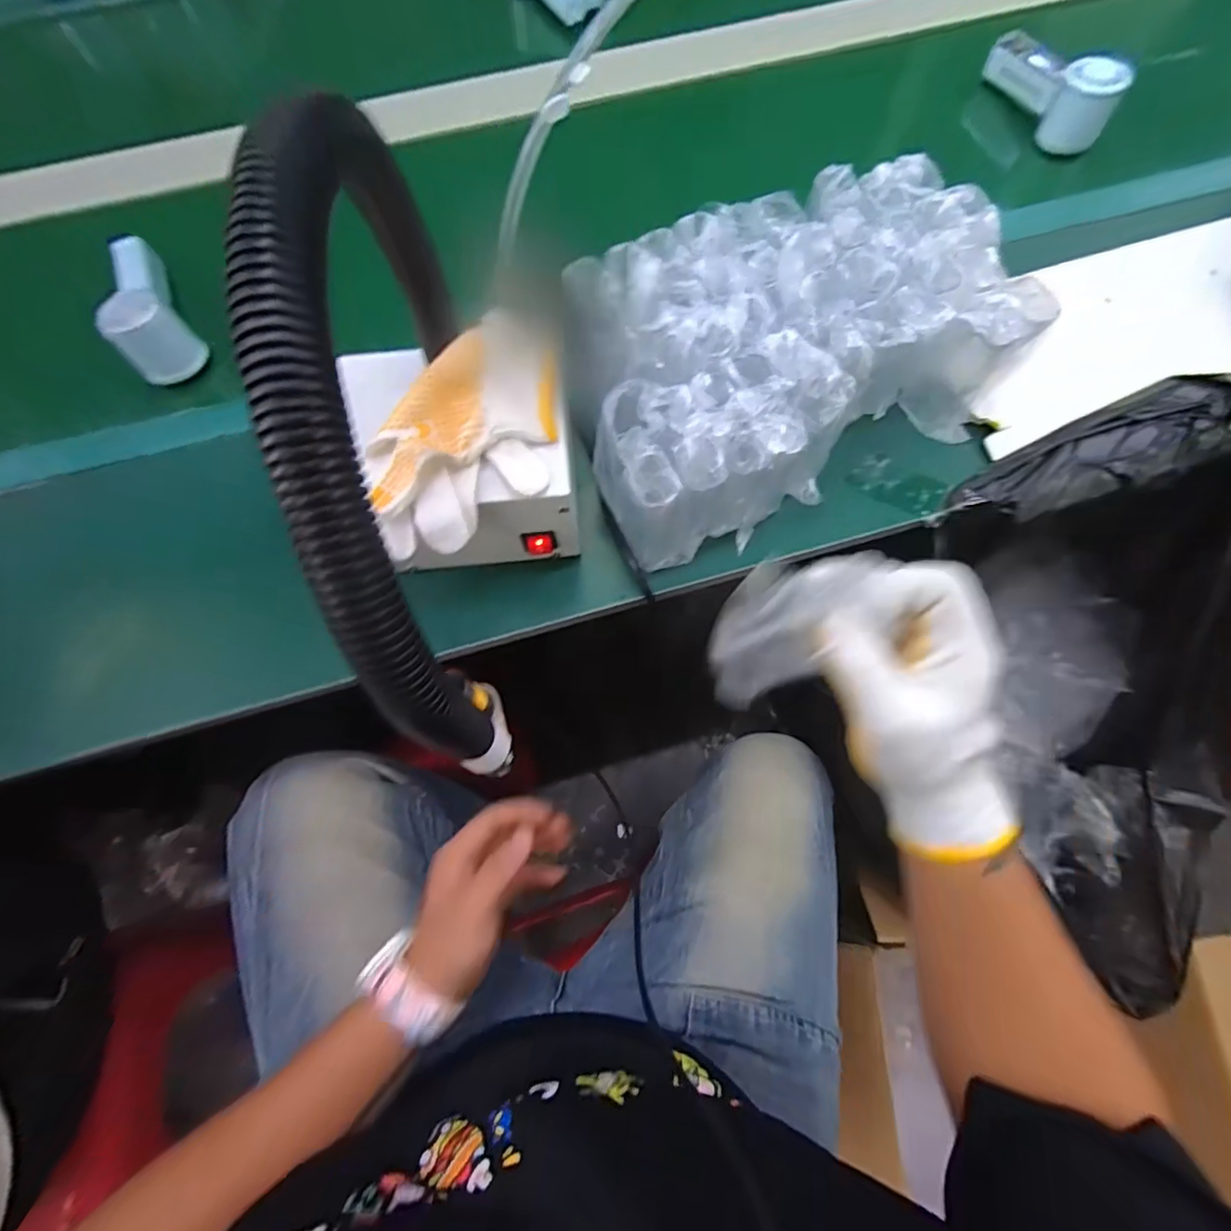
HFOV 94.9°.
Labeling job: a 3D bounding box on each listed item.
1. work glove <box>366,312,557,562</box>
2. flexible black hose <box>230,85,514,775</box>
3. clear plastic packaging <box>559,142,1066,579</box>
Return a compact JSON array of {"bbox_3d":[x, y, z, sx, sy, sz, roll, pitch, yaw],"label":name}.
[{"bbox_3d":[-0.093,-0.115,0.366,0.163,0.040,0.103,-36,75,-10],"label":"work glove"},{"bbox_3d":[-0.097,-0.082,0.259,0.028,0.197,0.284,-9,72,-2],"label":"flexible black hose"},{"bbox_3d":[0.132,-0.208,0.448,0.339,0.090,0.227,-20,73,-5],"label":"clear plastic packaging"}]

